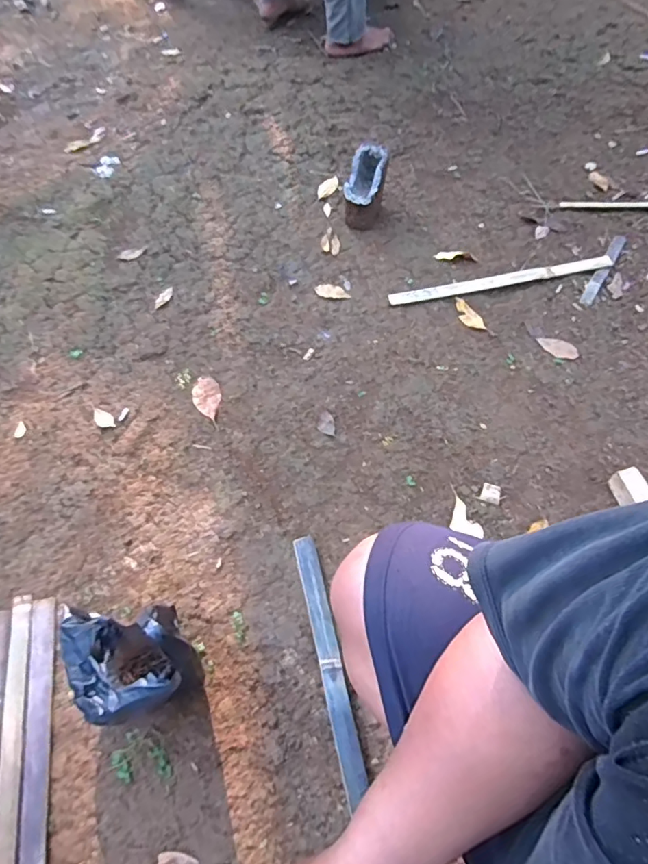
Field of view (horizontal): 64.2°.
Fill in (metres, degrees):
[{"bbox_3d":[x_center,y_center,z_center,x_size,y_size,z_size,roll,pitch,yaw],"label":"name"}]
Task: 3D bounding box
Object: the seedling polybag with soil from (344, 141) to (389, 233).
[{"bbox_3d":[0.099,-0.583,1.233,0.092,0.137,0.128,7,62,7],"label":"seedling polybag with soil"}]

